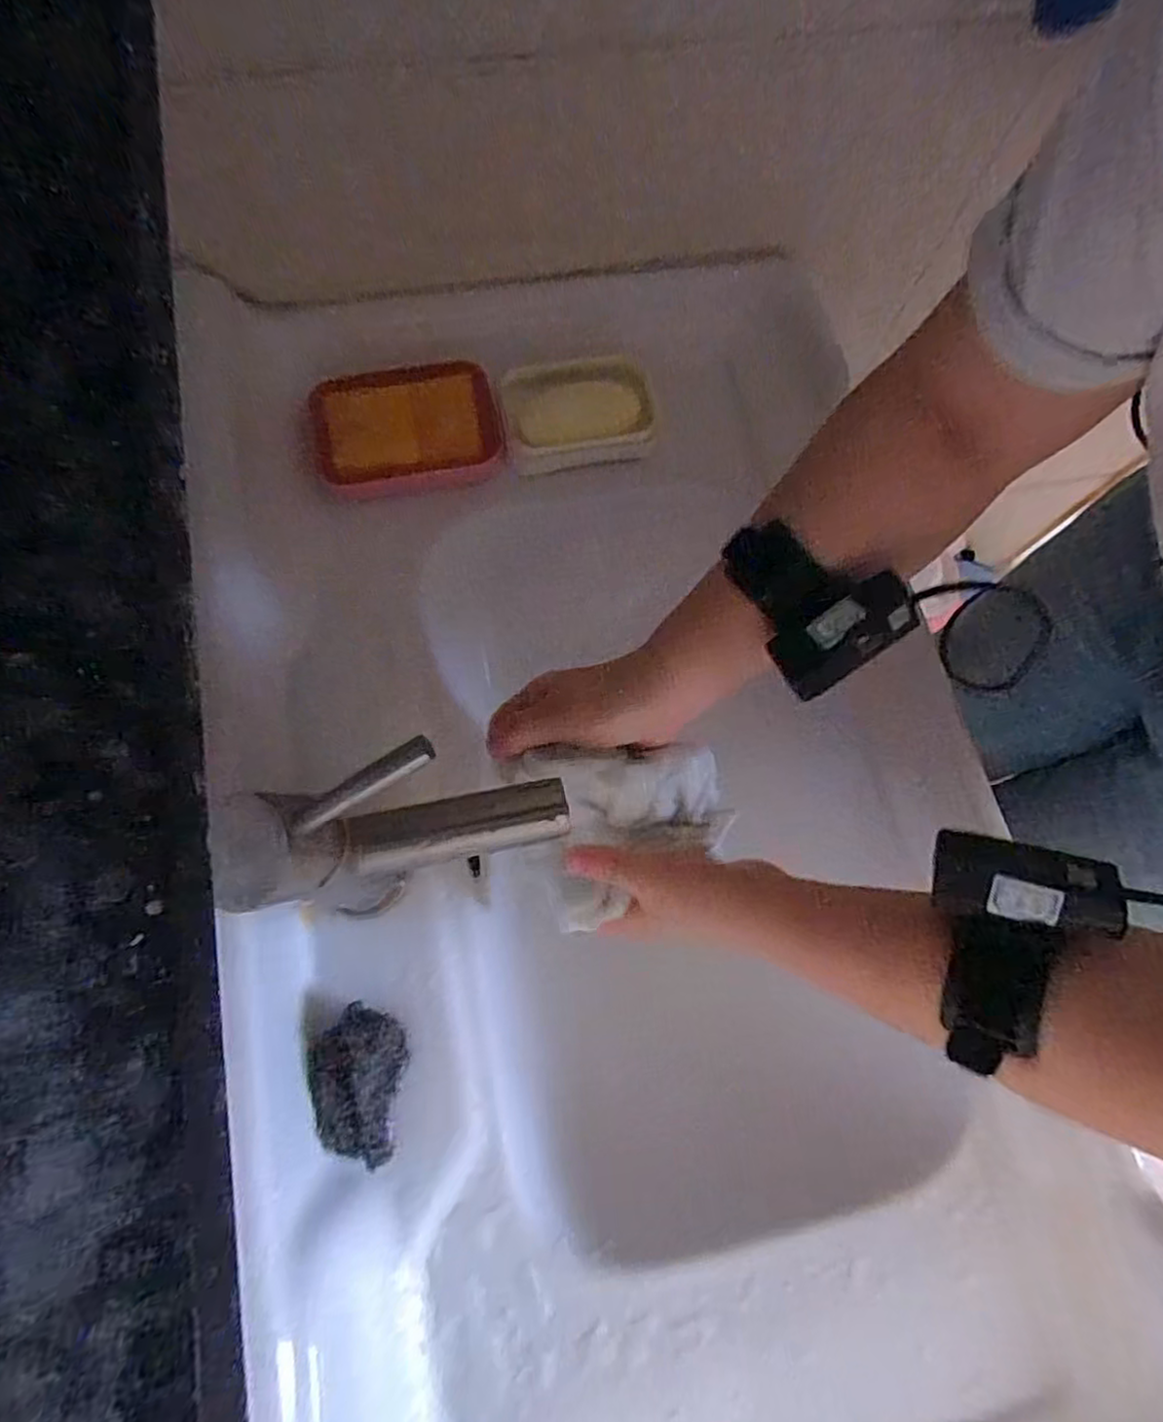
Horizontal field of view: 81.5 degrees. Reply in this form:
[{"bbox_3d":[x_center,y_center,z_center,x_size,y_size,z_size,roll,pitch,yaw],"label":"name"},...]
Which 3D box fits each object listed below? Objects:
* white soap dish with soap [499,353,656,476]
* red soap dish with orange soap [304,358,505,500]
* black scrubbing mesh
[{"bbox_3d":[-0.003,-0.229,0.510,0.115,0.034,0.079,-16,74,-9],"label":"white soap dish with soap"},{"bbox_3d":[-0.124,-0.205,0.480,0.126,0.027,0.084,-13,74,-8],"label":"red soap dish with orange soap"},{"bbox_3d":[-0.123,0.203,0.370,0.048,0.022,0.072,7,72,-2],"label":"black scrubbing mesh"}]

